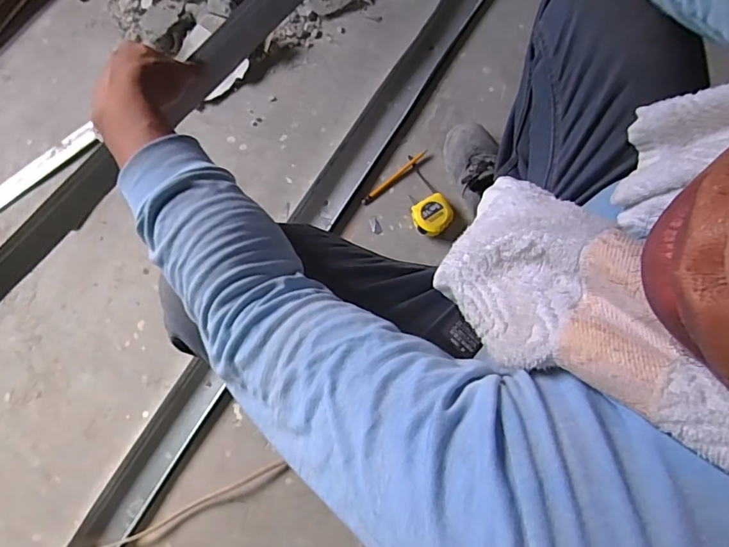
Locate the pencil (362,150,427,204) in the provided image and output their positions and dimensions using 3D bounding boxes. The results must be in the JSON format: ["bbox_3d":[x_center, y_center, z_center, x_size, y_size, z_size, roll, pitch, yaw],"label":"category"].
[{"bbox_3d":[0.059,-0.188,0.937,0.165,0.008,0.012,-40,81,-10],"label":"pencil"}]

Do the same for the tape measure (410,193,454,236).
[{"bbox_3d":[0.128,-0.111,0.907,0.077,0.032,0.069,-39,81,-10],"label":"tape measure"}]

